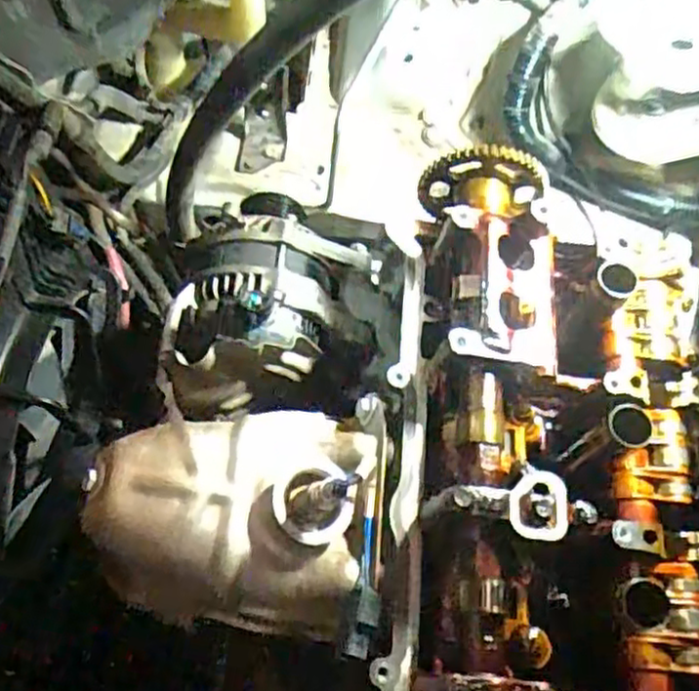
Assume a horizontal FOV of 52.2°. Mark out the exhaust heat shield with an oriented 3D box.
[{"bbox_3d":[-0.071,0.093,0.424,0.164,0.074,0.140,5,68,0],"label":"exhaust heat shield"}]

